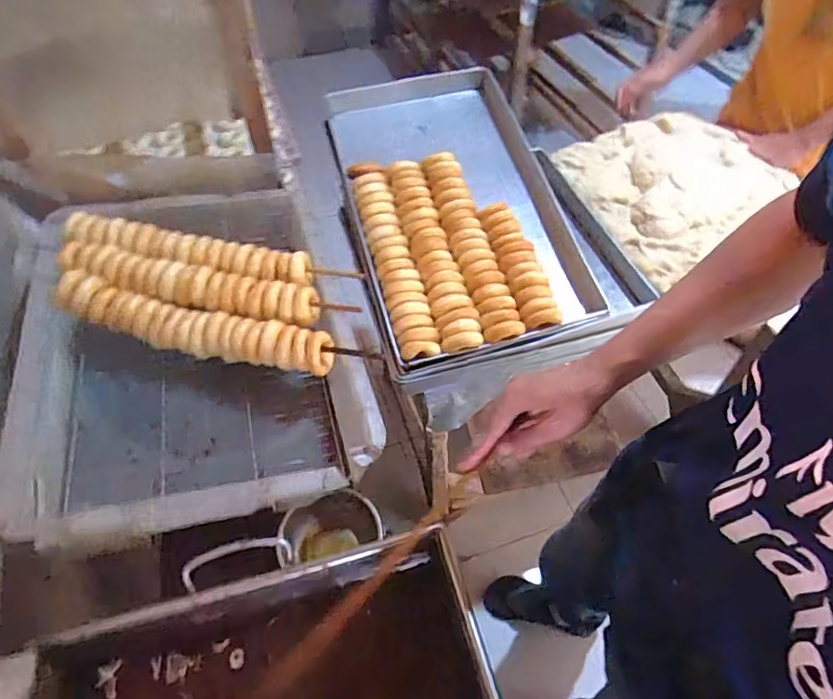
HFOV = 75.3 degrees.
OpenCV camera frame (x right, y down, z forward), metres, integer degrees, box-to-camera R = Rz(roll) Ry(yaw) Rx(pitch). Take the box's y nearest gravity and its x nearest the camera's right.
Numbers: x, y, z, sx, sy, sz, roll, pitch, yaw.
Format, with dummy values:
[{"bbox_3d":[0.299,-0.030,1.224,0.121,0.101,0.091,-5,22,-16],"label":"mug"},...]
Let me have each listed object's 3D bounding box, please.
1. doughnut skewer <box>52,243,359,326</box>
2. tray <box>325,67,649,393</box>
[{"bbox_3d":[-0.359,-0.109,0.920,0.505,0.071,0.087,8,52,8],"label":"doughnut skewer"},{"bbox_3d":[0.093,-0.298,1.113,0.467,0.161,0.746,-11,52,-8],"label":"tray"}]

